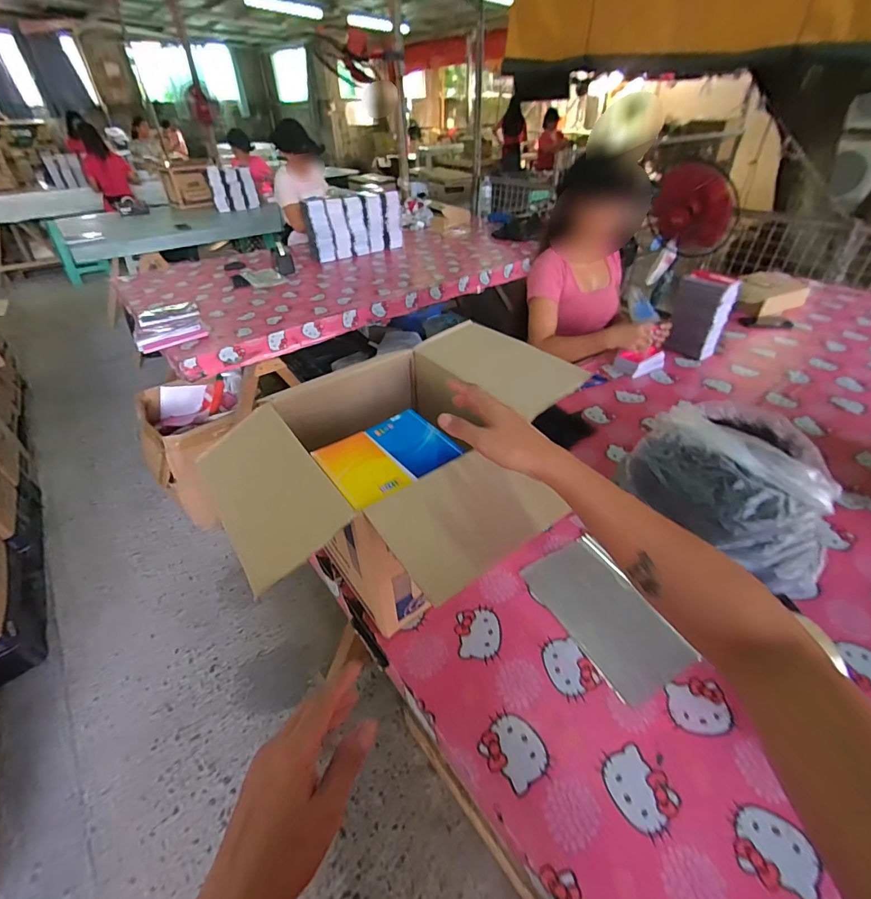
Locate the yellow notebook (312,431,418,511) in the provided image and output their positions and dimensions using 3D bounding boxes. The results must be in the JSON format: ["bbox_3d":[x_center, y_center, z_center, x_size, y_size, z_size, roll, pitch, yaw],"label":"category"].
[{"bbox_3d":[-0.096,0.022,0.550,0.084,0.004,0.132,-25,45,-27],"label":"yellow notebook"}]

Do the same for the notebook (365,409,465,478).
[{"bbox_3d":[-0.030,-0.012,0.586,0.077,0.008,0.131,-26,45,-27],"label":"notebook"}]

